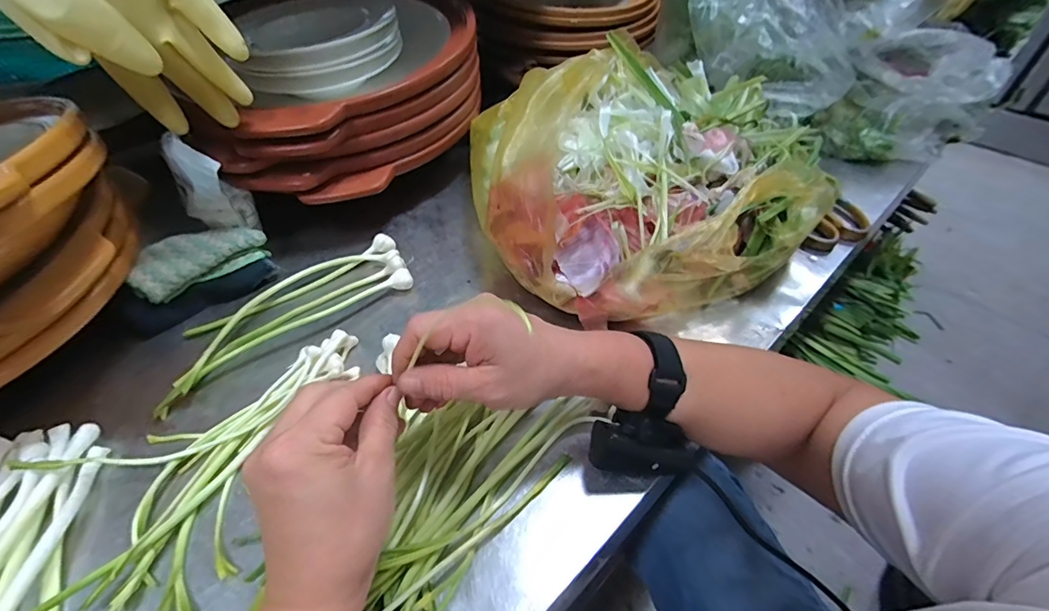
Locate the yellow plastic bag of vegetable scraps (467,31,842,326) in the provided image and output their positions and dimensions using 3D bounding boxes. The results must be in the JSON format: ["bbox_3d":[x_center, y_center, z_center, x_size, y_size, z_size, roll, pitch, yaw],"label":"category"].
[{"bbox_3d":[0.135,-0.155,0.511,0.387,0.121,0.345,-22,52,-17],"label":"yellow plastic bag of vegetable scraps"}]

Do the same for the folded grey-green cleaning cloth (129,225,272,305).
[{"bbox_3d":[-0.339,-0.051,0.482,0.055,0.034,0.120,35,58,28],"label":"folded grey-green cleaning cloth"}]

